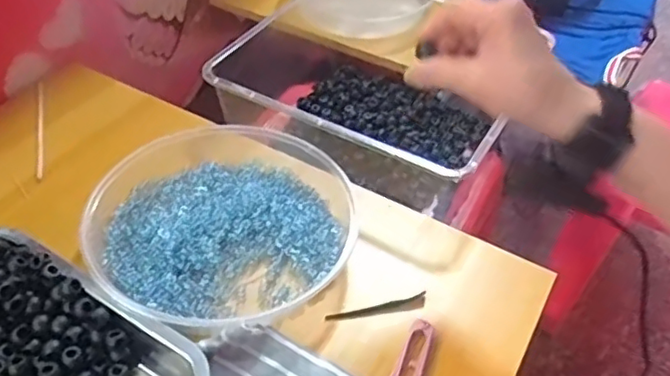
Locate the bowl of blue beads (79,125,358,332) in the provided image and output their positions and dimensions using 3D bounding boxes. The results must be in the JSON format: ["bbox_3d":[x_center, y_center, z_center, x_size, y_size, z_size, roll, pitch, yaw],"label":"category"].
[{"bbox_3d":[-0.103,0.025,0.554,0.224,0.042,0.232,2,45,-2],"label":"bowl of blue beads"}]

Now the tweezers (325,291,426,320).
[{"bbox_3d":[0.036,0.100,0.520,0.088,0.007,0.012,-8,46,-13],"label":"tweezers"}]

